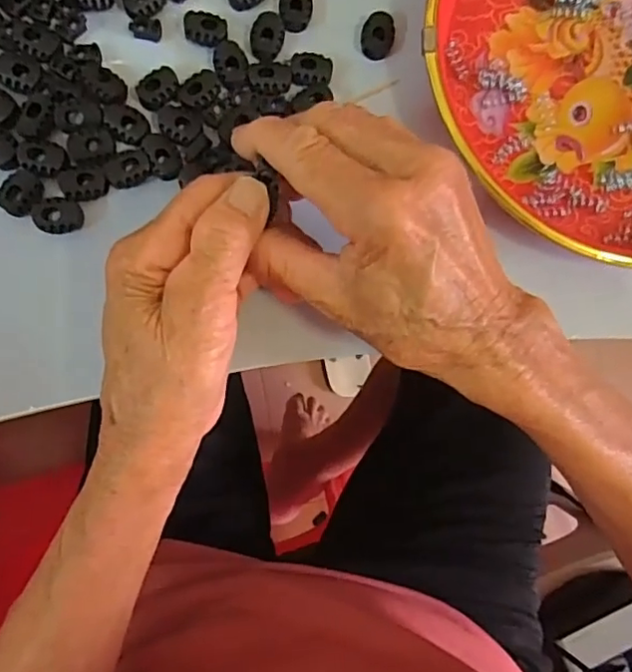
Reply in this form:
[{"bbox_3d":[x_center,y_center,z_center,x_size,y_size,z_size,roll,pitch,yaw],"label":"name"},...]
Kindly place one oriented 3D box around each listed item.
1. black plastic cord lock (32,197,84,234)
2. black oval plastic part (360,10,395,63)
[{"bbox_3d":[-0.121,-0.057,0.273,0.021,0.007,0.017,-5,86,-6],"label":"black plastic cord lock"},{"bbox_3d":[0.032,-0.154,0.300,0.017,0.010,0.021,21,84,-4],"label":"black oval plastic part"}]

